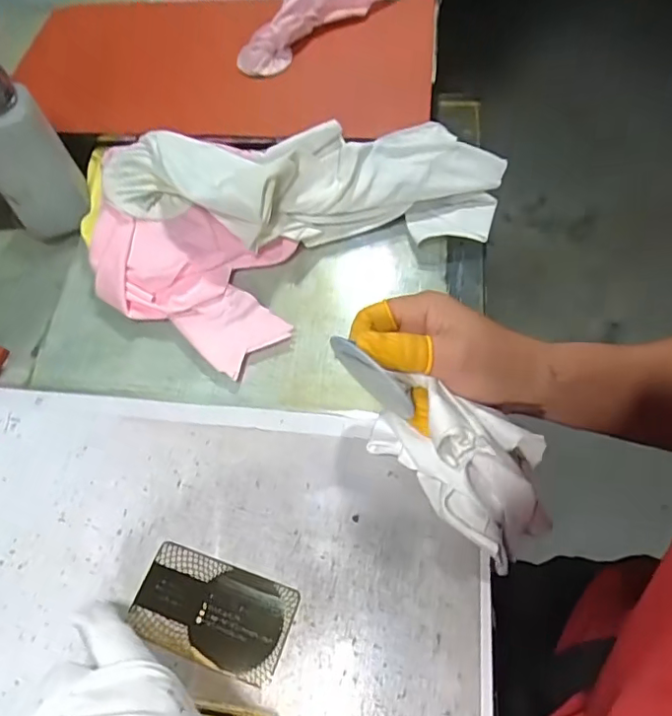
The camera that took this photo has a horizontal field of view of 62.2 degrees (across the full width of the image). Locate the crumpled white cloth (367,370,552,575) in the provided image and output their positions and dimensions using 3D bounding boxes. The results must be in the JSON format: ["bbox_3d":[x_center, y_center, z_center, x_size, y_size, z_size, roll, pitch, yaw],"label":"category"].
[{"bbox_3d":[0.069,0.062,0.315,0.106,0.080,0.053,37,68,24],"label":"crumpled white cloth"}]

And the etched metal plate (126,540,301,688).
[{"bbox_3d":[-0.067,0.135,0.299,0.086,0.004,0.049,15,61,14],"label":"etched metal plate"}]

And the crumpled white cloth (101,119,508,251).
[{"bbox_3d":[-0.030,-0.130,0.429,0.313,0.055,0.105,2,59,6],"label":"crumpled white cloth"}]

